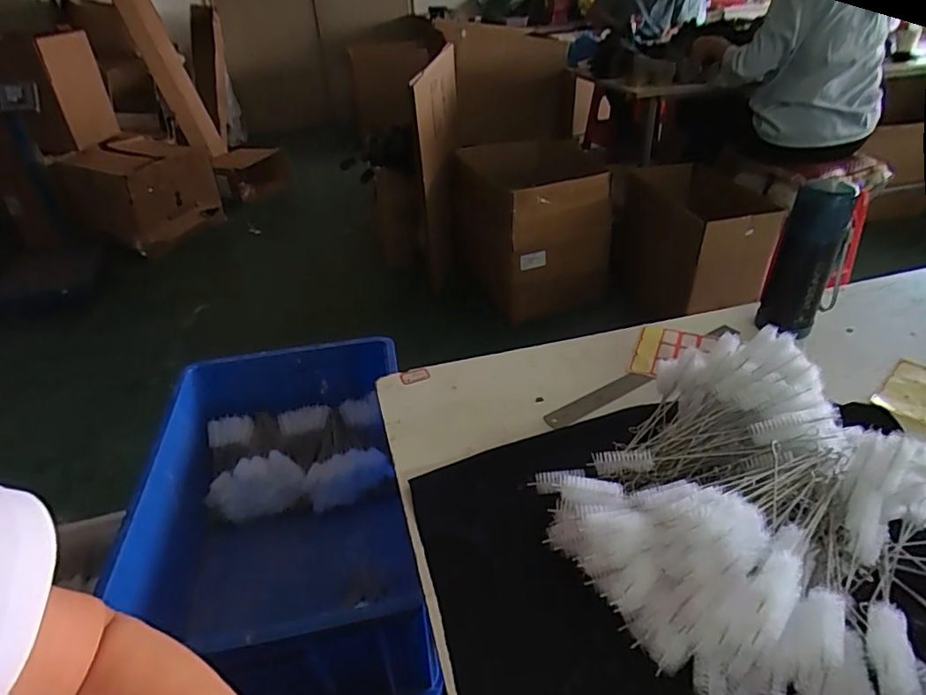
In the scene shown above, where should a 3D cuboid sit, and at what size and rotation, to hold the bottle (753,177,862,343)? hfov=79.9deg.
[{"bbox_3d":[0.477,-0.120,0.760,0.084,0.218,0.078,19,41,29],"label":"bottle"}]

